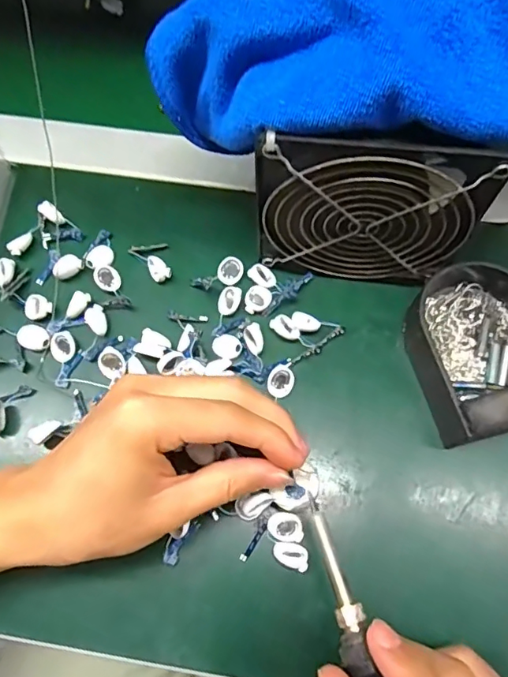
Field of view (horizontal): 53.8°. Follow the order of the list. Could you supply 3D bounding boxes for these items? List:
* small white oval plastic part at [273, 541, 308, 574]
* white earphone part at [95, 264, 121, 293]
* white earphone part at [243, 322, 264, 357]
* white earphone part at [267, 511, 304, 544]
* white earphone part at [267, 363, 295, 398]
[{"bbox_3d":[0.020,0.116,0.269,0.019,0.004,0.013,17,71,7],"label":"small white oval plastic part"},{"bbox_3d":[-0.097,-0.040,0.330,0.015,0.005,0.019,-30,72,-10],"label":"white earphone part"},{"bbox_3d":[0.000,0.000,0.312,0.011,0.006,0.019,-17,70,-6],"label":"white earphone part"},{"bbox_3d":[0.018,0.103,0.275,0.019,0.004,0.015,11,70,5],"label":"white earphone part"},{"bbox_3d":[0.017,0.025,0.305,0.015,0.004,0.022,27,72,10],"label":"white earphone part"}]

